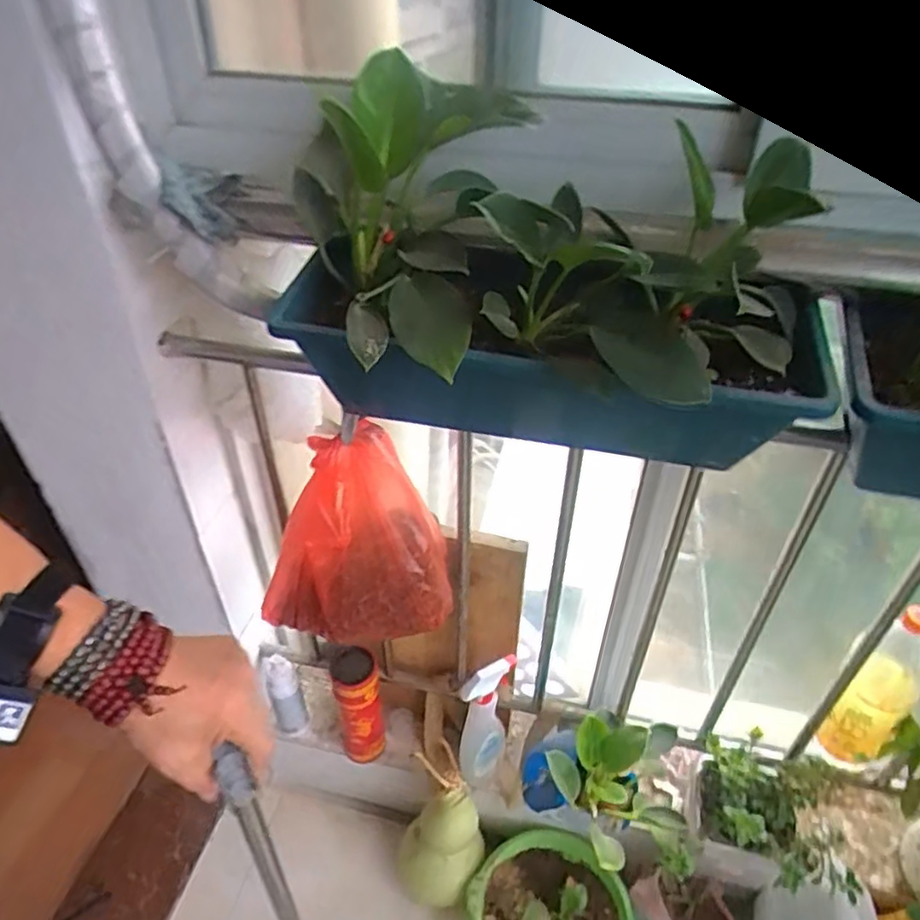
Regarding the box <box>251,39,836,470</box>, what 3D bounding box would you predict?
[{"bbox_3d":[0.067,-0.153,0.556,0.446,0.267,0.264,0,37,5],"label":"box"}]

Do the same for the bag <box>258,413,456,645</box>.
[{"bbox_3d":[-0.132,0.107,0.806,0.243,0.280,0.106,6,38,13],"label":"bag"}]

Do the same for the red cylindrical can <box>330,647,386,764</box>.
[{"bbox_3d":[-0.176,0.441,1.123,0.073,0.269,0.080,-3,37,2],"label":"red cylindrical can"}]

